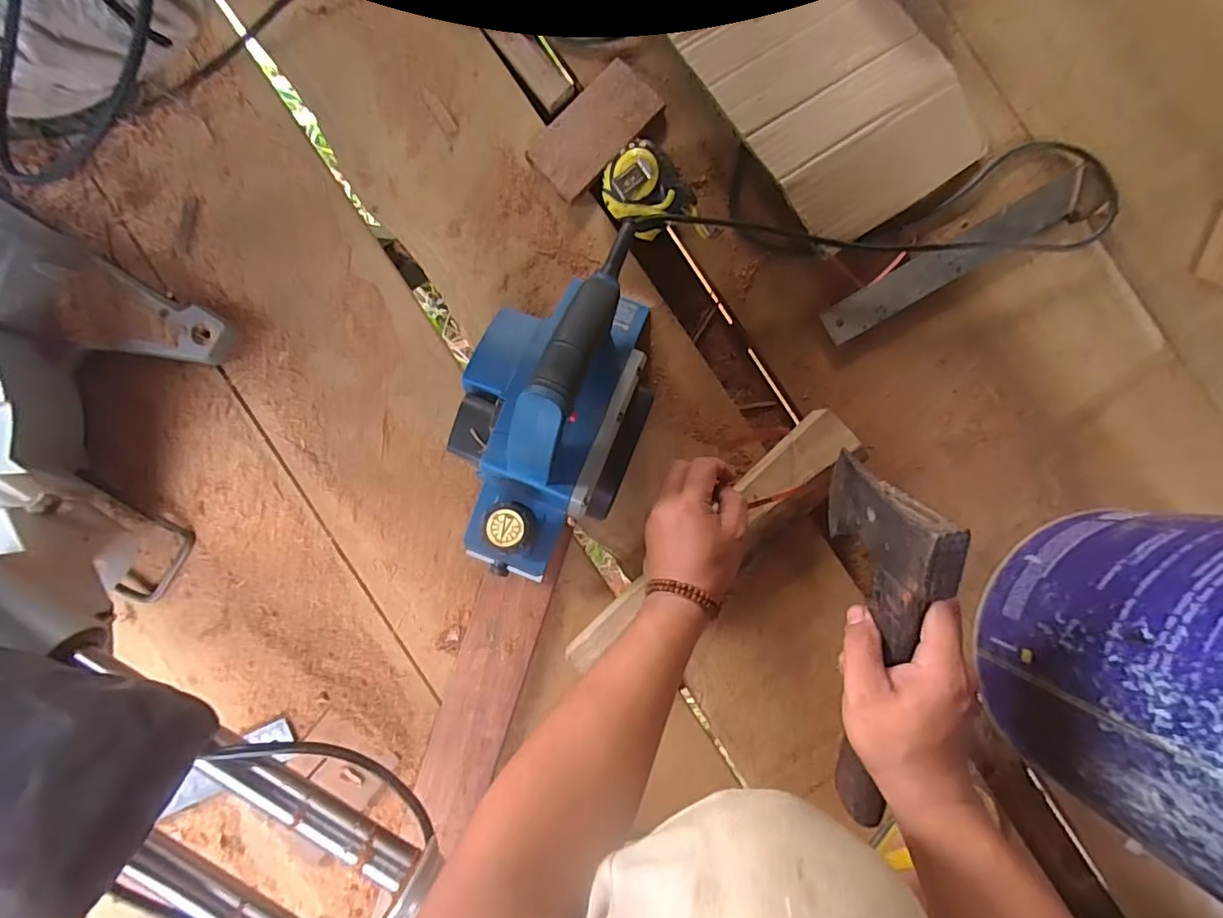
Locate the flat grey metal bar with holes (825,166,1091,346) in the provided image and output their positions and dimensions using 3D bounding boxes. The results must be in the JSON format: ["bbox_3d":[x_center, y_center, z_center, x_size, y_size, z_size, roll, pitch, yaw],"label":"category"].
[{"bbox_3d":[0.333,-0.194,0.534,0.278,0.009,0.037,-30,92,1],"label":"flat grey metal bar with holes"}]

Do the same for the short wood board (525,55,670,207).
[{"bbox_3d":[-0.018,-0.314,0.528,0.069,0.015,0.130,44,89,0],"label":"short wood board"}]

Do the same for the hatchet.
[{"bbox_3d":[0.188,0.140,0.394,0.031,0.110,0.266,-3,108,-1],"label":"hatchet"}]

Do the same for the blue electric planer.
[{"bbox_3d":[-0.049,-0.039,0.450,0.147,0.161,0.294,16,89,0],"label":"blue electric planer"}]

